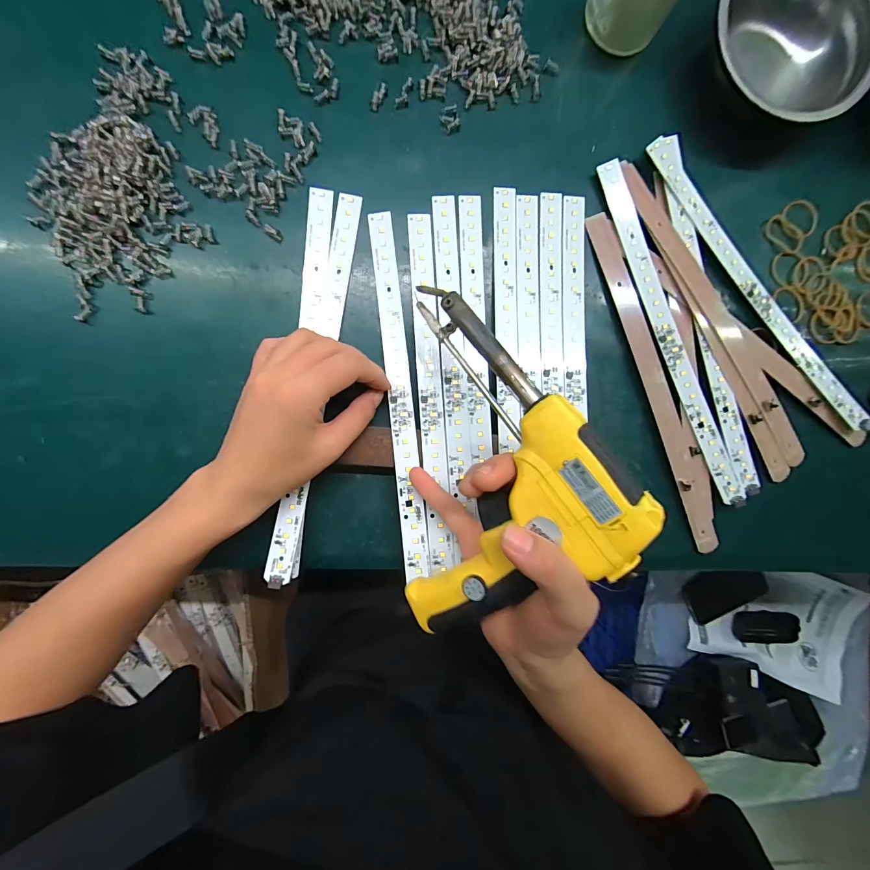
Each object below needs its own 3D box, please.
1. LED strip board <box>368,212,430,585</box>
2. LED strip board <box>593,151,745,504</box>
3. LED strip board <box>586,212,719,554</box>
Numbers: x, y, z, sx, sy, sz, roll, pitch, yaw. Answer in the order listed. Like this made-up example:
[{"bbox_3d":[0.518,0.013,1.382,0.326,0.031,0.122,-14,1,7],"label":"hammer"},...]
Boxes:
[{"bbox_3d":[-0.026,-0.034,0.273,0.018,0.007,0.264,-6,84,-4],"label":"LED strip board"},{"bbox_3d":[0.189,-0.079,0.299,0.020,0.009,0.282,-22,92,-4],"label":"LED strip board"},{"bbox_3d":[0.176,-0.039,0.300,0.020,0.004,0.280,-20,92,-4],"label":"LED strip board"}]

